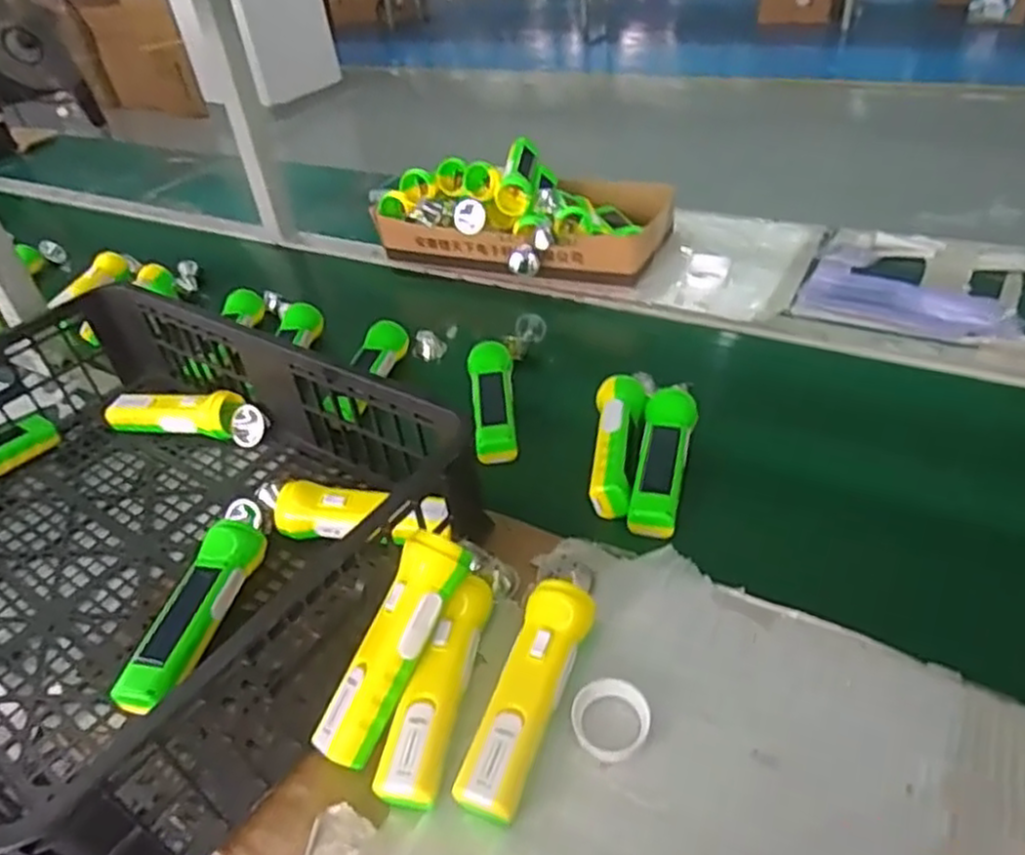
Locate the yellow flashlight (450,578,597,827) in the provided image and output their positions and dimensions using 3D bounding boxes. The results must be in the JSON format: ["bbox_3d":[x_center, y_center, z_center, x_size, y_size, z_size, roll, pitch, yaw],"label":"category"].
[{"bbox_3d":[0.013,0.190,0.514,0.047,0.035,0.175,9,42,19],"label":"yellow flashlight"}]

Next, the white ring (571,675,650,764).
[{"bbox_3d":[0.069,0.204,0.509,0.053,0.015,0.055,-4,39,4],"label":"white ring"}]

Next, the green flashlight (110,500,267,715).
[{"bbox_3d":[-0.260,0.146,0.611,0.061,0.042,0.200,3,40,12],"label":"green flashlight"}]

